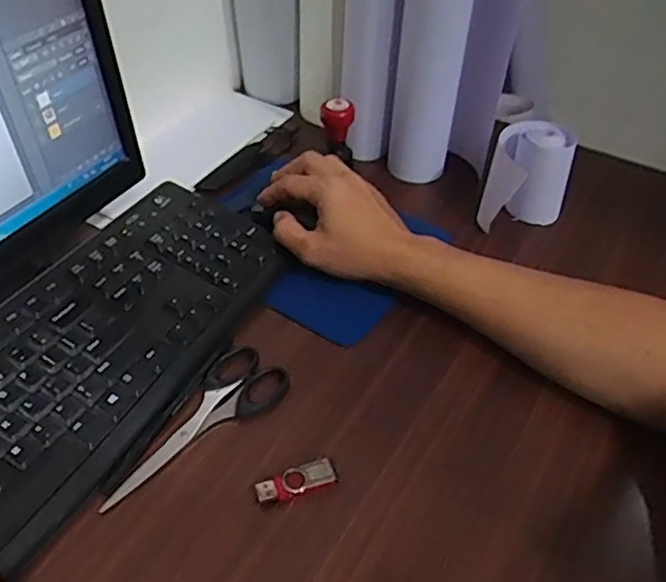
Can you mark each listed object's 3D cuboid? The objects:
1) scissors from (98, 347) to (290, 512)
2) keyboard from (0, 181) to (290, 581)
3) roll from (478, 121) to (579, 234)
[{"bbox_3d":[-0.099,0.090,0.458,0.052,0.010,0.151,35,53,28],"label":"scissors"},{"bbox_3d":[-0.202,0.066,0.459,0.159,0.028,0.428,26,49,21],"label":"keyboard"},{"bbox_3d":[0.183,-0.107,0.615,0.072,0.096,0.069,14,45,11],"label":"roll"}]

